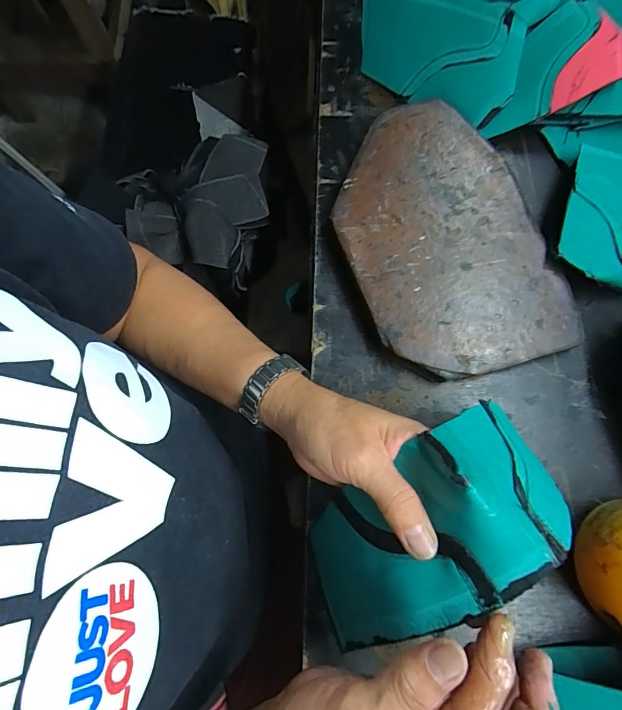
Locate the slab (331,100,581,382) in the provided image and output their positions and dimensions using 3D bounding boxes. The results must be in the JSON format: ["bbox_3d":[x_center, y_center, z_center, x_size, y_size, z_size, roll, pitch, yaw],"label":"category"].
[{"bbox_3d":[0.112,-0.104,0.350,0.161,0.029,0.253,-17,75,-4],"label":"slab"}]

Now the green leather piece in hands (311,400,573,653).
[{"bbox_3d":[0.067,0.098,0.228,0.160,0.098,0.078,-33,77,-8],"label":"green leather piece in hands"}]

